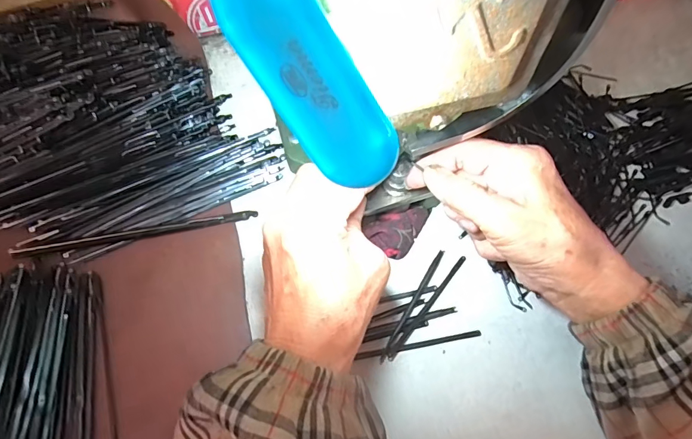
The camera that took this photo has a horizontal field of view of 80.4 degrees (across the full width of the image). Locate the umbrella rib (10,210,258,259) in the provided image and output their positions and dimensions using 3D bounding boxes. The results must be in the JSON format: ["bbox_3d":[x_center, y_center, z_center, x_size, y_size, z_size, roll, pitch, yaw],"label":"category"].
[{"bbox_3d":[-0.168,0.011,0.334,0.187,0.011,0.010,-11,64,-5],"label":"umbrella rib"}]

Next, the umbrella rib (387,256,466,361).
[{"bbox_3d":[0.062,0.063,0.305,0.007,0.004,0.098,37,69,17],"label":"umbrella rib"}]

